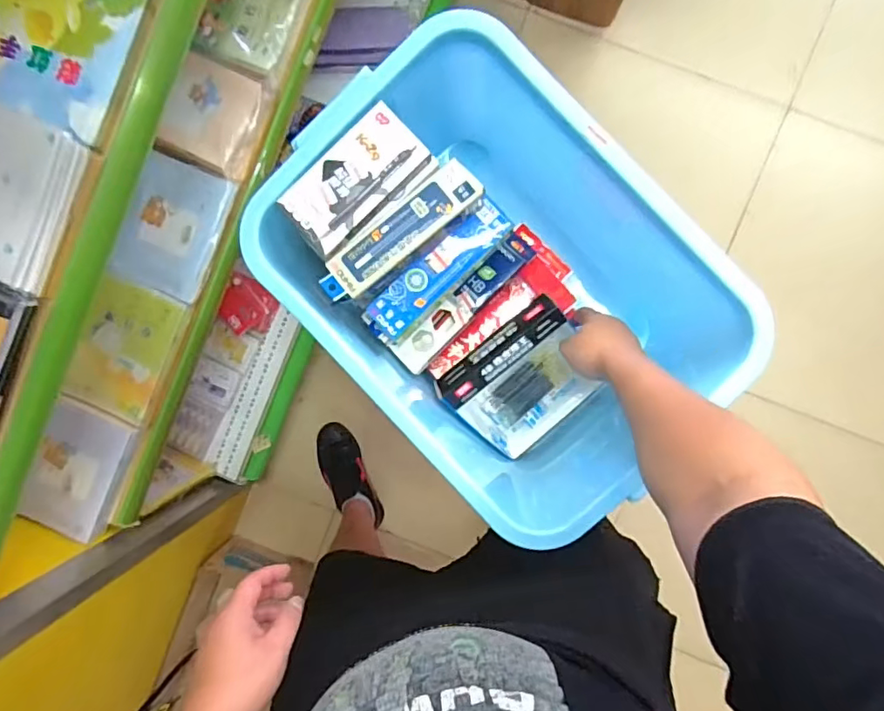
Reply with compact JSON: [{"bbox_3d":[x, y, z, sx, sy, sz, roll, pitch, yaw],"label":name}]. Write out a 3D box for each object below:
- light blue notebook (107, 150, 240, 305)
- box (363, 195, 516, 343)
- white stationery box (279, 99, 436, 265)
[{"bbox_3d":[-0.376,-0.177,0.773,0.142,0.030,0.180,22,94,2],"label":"light blue notebook"},{"bbox_3d":[-0.003,-0.088,0.600,0.186,0.030,0.044,-41,90,4],"label":"box"},{"bbox_3d":[-0.083,-0.171,0.548,0.144,0.023,0.077,-44,90,4],"label":"white stationery box"}]

